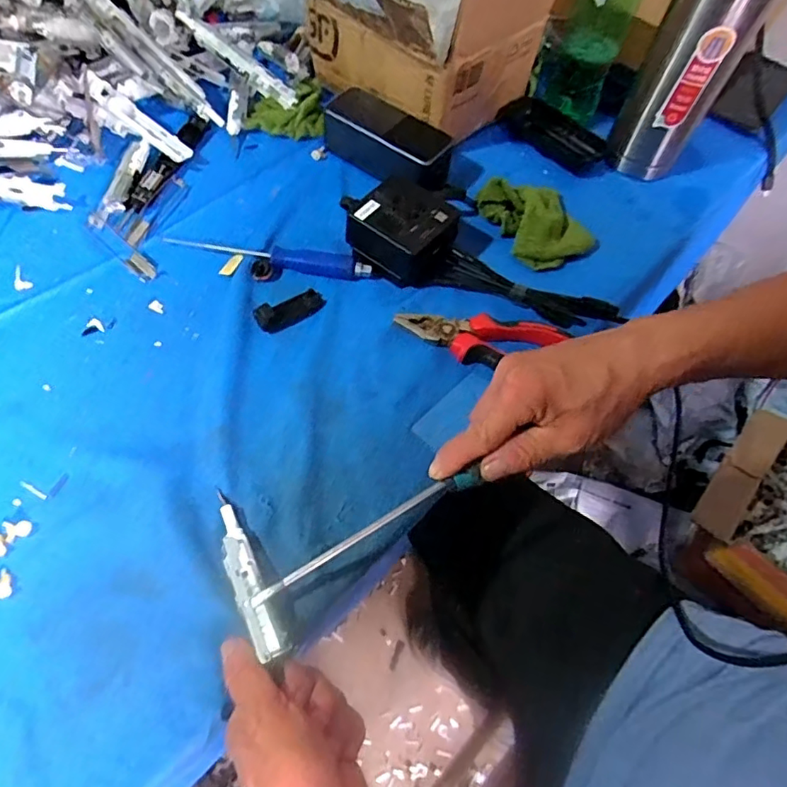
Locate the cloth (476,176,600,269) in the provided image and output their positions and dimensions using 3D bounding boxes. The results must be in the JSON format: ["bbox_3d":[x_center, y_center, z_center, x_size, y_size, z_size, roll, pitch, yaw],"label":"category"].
[{"bbox_3d":[0.142,-0.172,0.532,0.086,0.024,0.099,-26,66,-17],"label":"cloth"}]

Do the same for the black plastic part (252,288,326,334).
[{"bbox_3d":[-0.088,-0.074,0.463,0.060,0.016,0.023,-32,68,-19],"label":"black plastic part"}]

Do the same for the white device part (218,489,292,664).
[{"bbox_3d":[-0.095,0.116,0.351,0.022,0.008,0.110,-22,60,-15],"label":"white device part"}]

